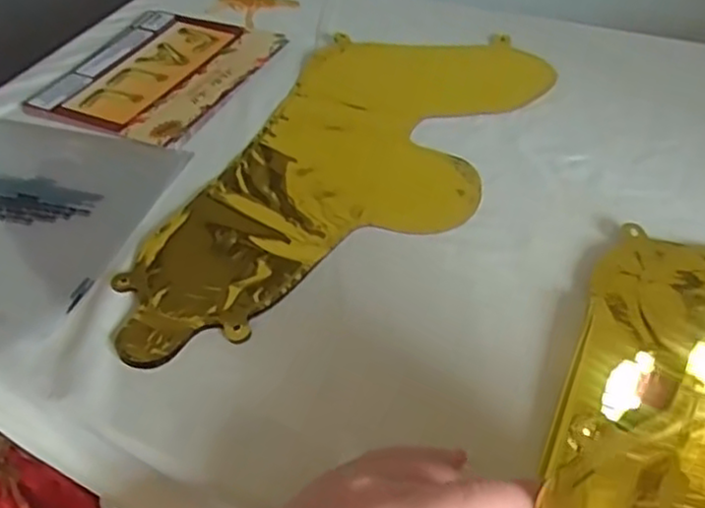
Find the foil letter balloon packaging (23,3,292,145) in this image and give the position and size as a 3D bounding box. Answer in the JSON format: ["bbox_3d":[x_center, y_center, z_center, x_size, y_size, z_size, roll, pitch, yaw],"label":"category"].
[{"bbox_3d":[-0.183,-0.175,0.664,0.182,0.006,0.199,17,49,21],"label":"foil letter balloon packaging"}]

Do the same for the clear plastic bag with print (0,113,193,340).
[{"bbox_3d":[-0.255,-0.030,0.532,0.197,0.010,0.212,11,47,15],"label":"clear plastic bag with print"}]

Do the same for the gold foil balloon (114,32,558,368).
[{"bbox_3d":[-0.003,-0.064,0.541,0.196,0.011,0.405,17,48,20],"label":"gold foil balloon"}]

